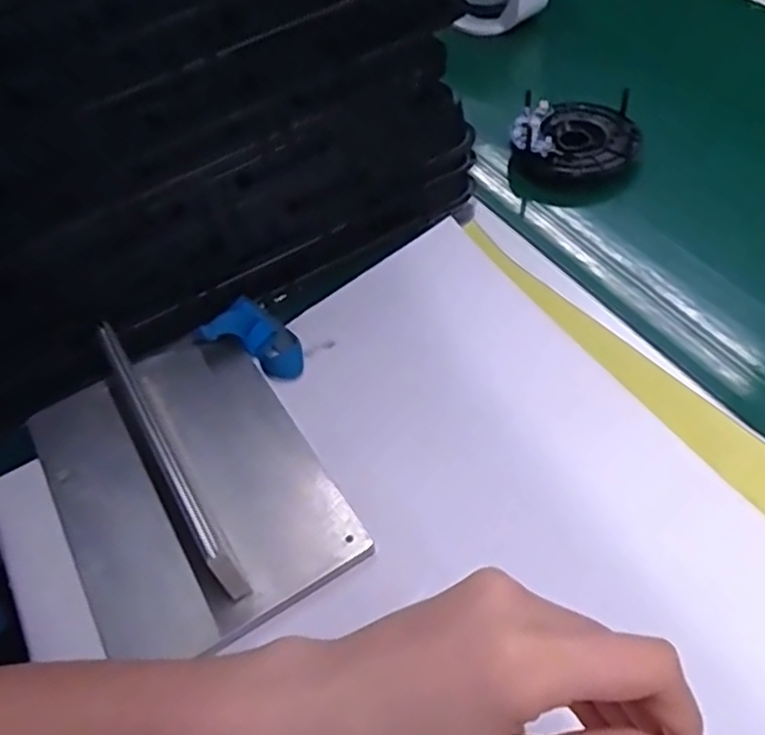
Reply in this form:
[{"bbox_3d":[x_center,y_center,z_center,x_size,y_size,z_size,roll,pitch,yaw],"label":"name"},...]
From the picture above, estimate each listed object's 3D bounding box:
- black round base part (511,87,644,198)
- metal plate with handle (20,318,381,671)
[{"bbox_3d":[0.156,-0.182,0.581,0.096,0.033,0.106,5,52,12],"label":"black round base part"},{"bbox_3d":[-0.116,0.048,0.395,0.140,0.061,0.202,-29,53,-15],"label":"metal plate with handle"}]

